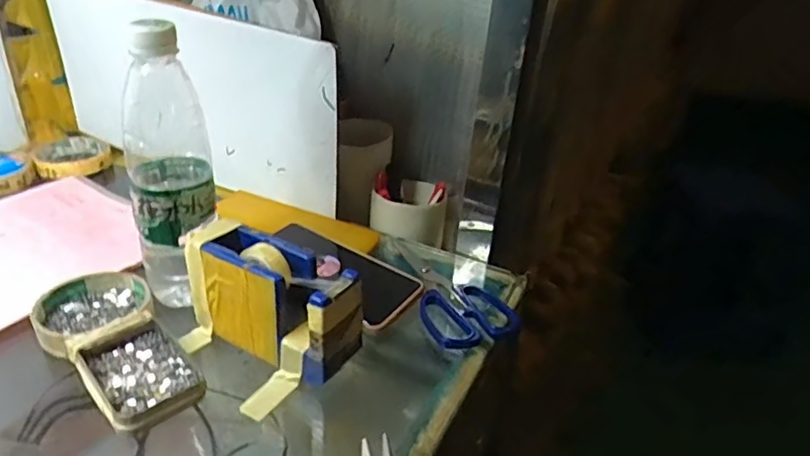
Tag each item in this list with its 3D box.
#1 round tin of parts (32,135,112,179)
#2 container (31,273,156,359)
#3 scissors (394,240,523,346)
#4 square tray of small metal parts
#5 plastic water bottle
[{"bbox_3d":[-0.411,-0.091,0.714,0.082,0.016,0.099,-12,34,-26],"label":"round tin of parts"},{"bbox_3d":[-0.246,0.066,0.456,0.081,0.019,0.079,3,30,-2],"label":"container"},{"bbox_3d":[0.037,0.053,0.528,0.081,0.007,0.154,-10,33,-24],"label":"scissors"},{"bbox_3d":[-0.186,0.100,0.404,0.064,0.014,0.094,-23,40,-38],"label":"square tray of small metal parts"},{"bbox_3d":[-0.184,-0.044,0.450,0.062,0.218,0.063,-7,32,-19],"label":"plastic water bottle"}]

